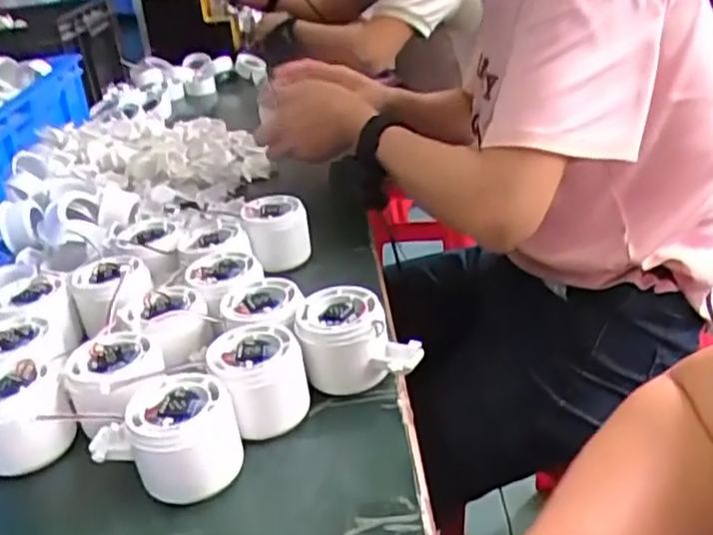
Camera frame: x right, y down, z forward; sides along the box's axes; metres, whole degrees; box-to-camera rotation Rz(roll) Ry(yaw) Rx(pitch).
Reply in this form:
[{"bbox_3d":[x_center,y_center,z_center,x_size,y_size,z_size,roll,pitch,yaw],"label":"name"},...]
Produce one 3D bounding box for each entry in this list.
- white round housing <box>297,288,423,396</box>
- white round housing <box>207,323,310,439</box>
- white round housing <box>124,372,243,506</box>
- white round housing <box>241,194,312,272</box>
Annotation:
[{"bbox_3d":[0.002,0.049,0.472,0.080,0.051,0.058,-1,28,9],"label":"white round housing"},{"bbox_3d":[-0.060,0.071,0.447,0.054,0.051,0.055,-5,27,2],"label":"white round housing"},{"bbox_3d":[-0.099,0.098,0.410,0.056,0.054,0.056,-16,29,-19],"label":"white round housing"},{"bbox_3d":[-0.070,-0.028,0.641,0.055,0.059,0.055,-5,27,2],"label":"white round housing"}]

